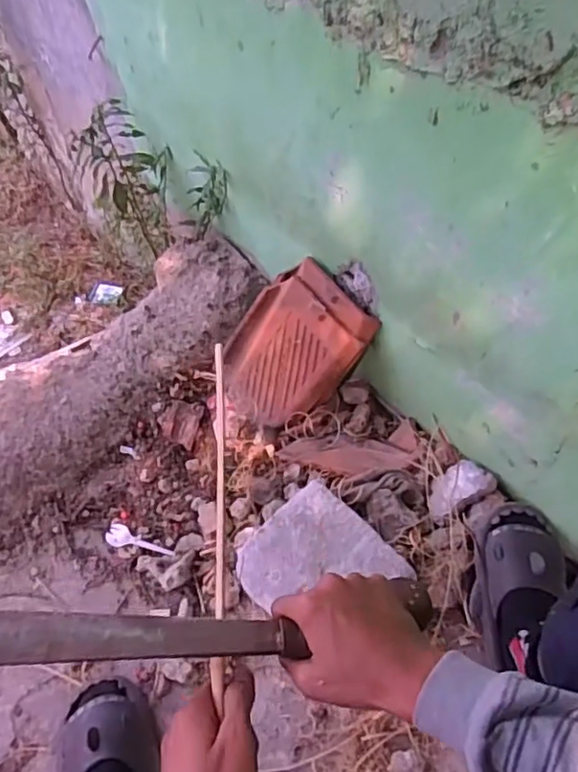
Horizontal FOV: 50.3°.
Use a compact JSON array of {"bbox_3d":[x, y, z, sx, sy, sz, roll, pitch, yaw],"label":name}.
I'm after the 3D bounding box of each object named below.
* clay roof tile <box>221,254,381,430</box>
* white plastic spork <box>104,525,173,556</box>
[{"bbox_3d":[-0.004,-0.068,1.130,0.224,0.317,0.072,47,32,16],"label":"clay roof tile"},{"bbox_3d":[-0.257,0.268,1.059,0.143,0.007,0.038,7,53,28],"label":"white plastic spork"}]

